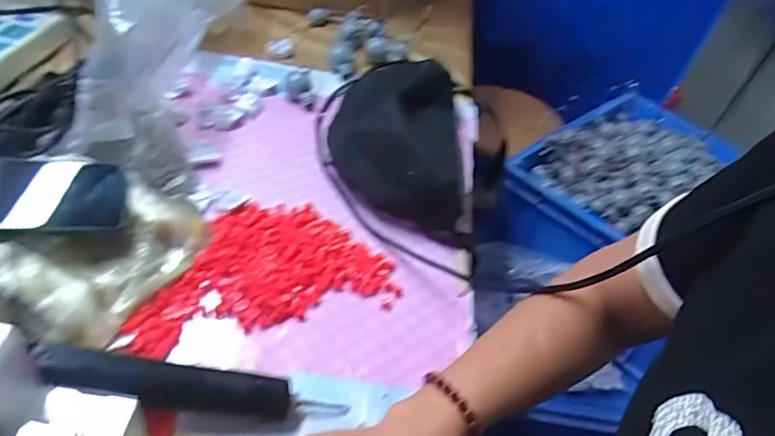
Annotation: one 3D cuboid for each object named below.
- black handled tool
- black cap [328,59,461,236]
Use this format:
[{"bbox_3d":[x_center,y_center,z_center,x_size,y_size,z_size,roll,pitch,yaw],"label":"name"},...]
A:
[{"bbox_3d":[-0.138,0.123,0.425,0.213,0.024,0.029,16,39,-18],"label":"black handled tool"},{"bbox_3d":[0.017,-0.098,0.670,0.151,0.083,0.210,13,45,2],"label":"black cap"}]

